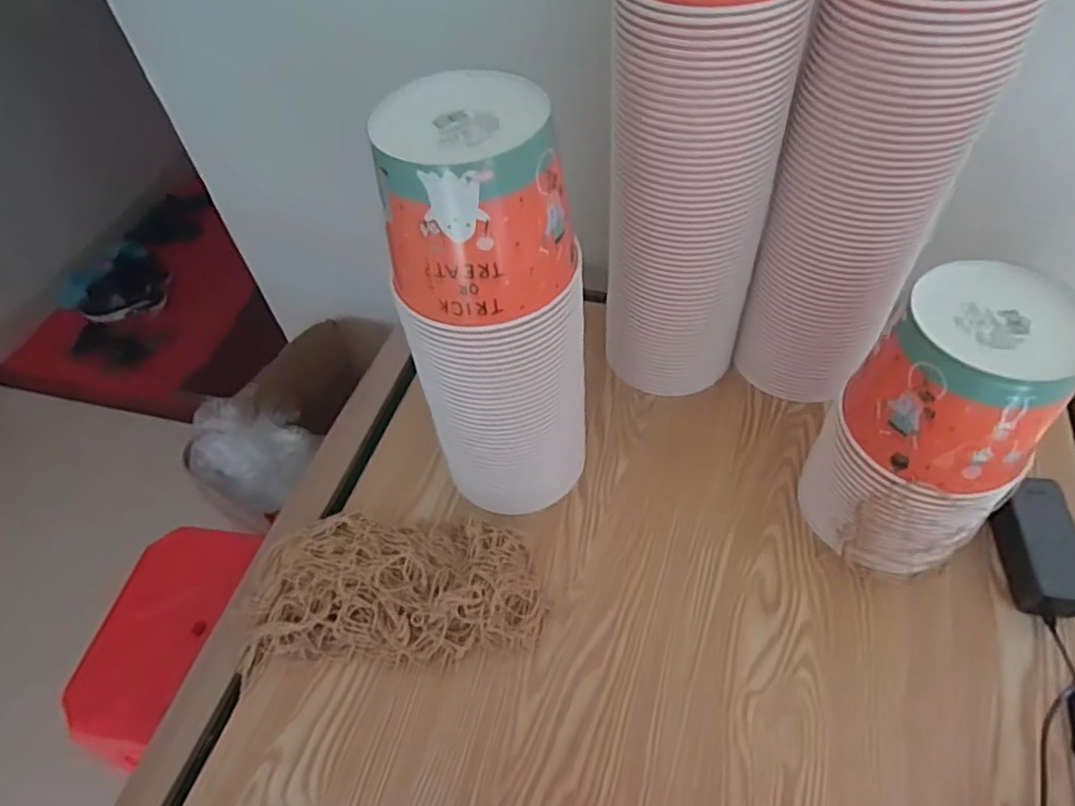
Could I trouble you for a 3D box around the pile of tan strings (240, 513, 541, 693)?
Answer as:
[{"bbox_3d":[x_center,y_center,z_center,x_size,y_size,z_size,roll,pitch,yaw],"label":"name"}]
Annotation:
[{"bbox_3d":[-0.143,0.187,0.668,0.299,0.062,0.150,-1,51,4],"label":"pile of tan strings"}]

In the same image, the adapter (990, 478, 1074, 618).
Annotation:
[{"bbox_3d":[0.496,0.144,0.642,0.055,0.060,0.125,4,52,8],"label":"adapter"}]

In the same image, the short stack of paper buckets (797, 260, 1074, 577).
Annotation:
[{"bbox_3d":[0.351,0.037,0.595,0.154,0.293,0.140,34,61,28],"label":"short stack of paper buckets"}]

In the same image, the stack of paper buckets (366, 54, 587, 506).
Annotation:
[{"bbox_3d":[-0.036,-0.061,0.615,0.153,0.436,0.133,-8,51,-2],"label":"stack of paper buckets"}]

